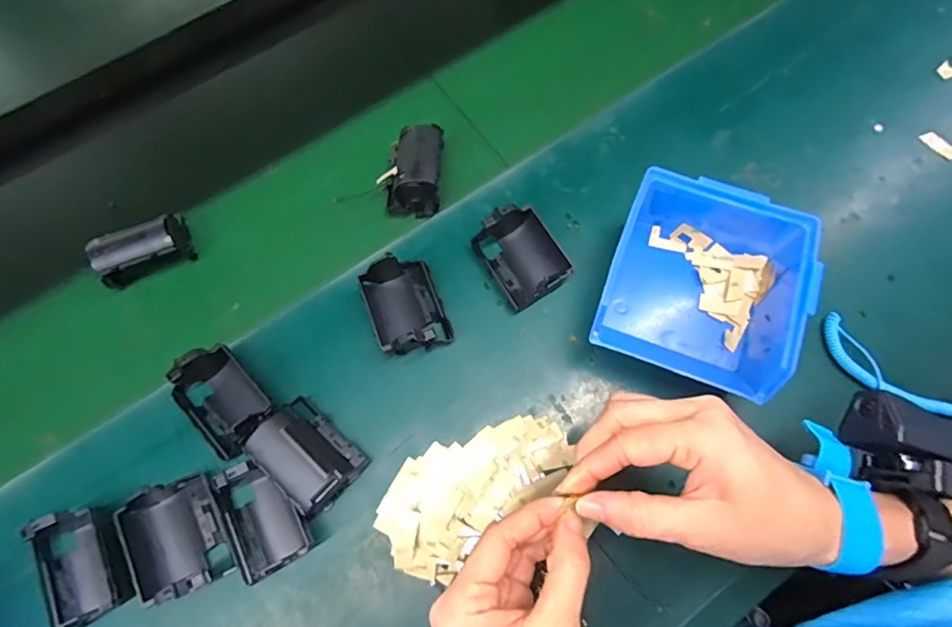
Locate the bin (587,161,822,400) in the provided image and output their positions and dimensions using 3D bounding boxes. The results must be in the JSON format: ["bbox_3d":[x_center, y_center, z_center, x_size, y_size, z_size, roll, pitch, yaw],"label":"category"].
[{"bbox_3d":[0.163,-0.019,0.361,0.124,0.065,0.142,16,71,9],"label":"bin"}]

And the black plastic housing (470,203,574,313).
[{"bbox_3d":[0.036,-0.046,0.388,0.052,0.039,0.072,-32,71,-9],"label":"black plastic housing"}]

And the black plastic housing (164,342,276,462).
[{"bbox_3d":[-0.181,0.061,0.353,0.052,0.033,0.072,-41,73,-12],"label":"black plastic housing"}]

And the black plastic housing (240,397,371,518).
[{"bbox_3d":[-0.114,0.097,0.343,0.068,0.043,0.047,38,76,15],"label":"black plastic housing"}]

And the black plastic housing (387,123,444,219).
[{"bbox_3d":[-0.049,-0.120,0.432,0.044,0.045,0.068,7,70,6],"label":"black plastic housing"}]

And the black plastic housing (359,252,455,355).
[{"bbox_3d":[-0.054,-0.007,0.378,0.053,0.039,0.074,-21,70,-5],"label":"black plastic housing"}]

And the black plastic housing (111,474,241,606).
[{"bbox_3d":[-0.198,0.147,0.326,0.052,0.030,0.070,-27,70,-7],"label":"black plastic housing"}]

